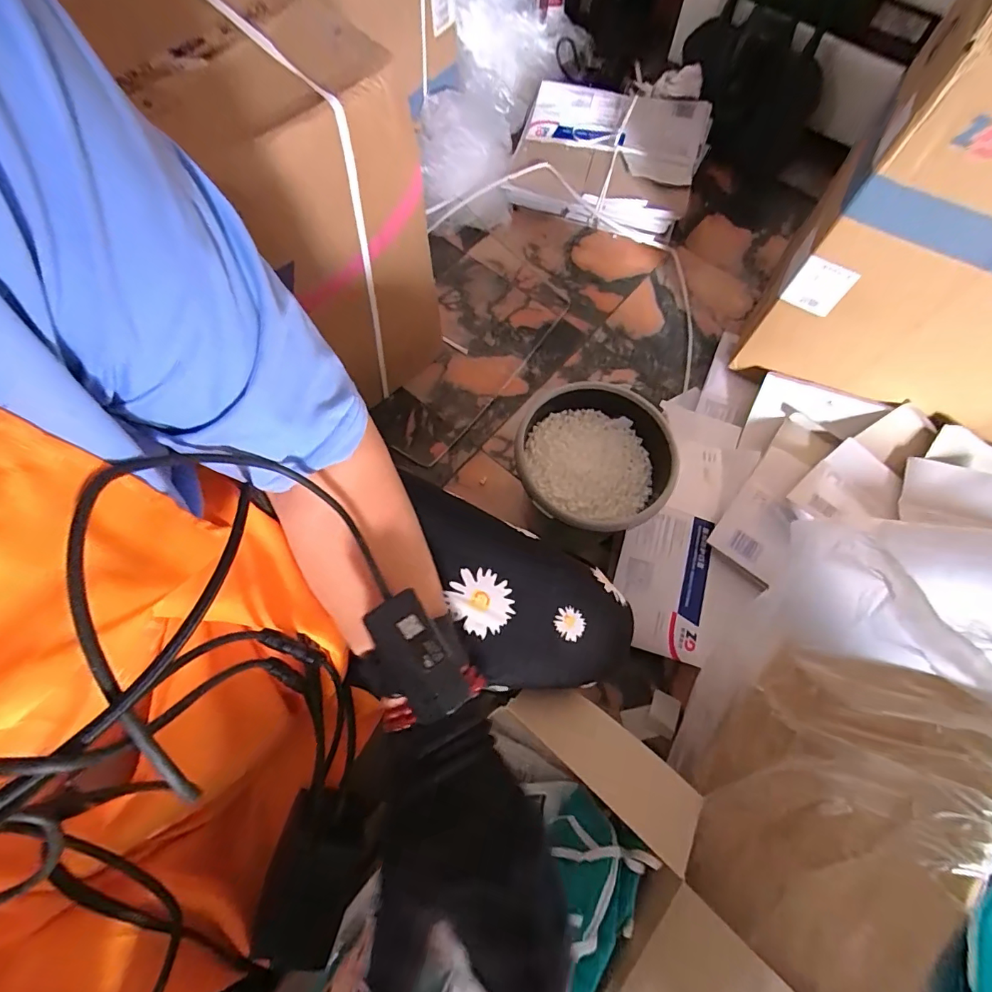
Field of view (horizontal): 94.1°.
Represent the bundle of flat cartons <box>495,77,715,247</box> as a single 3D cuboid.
[{"bbox_3d":[0.286,-0.883,1.190,0.456,0.150,0.355,17,70,6],"label":"bundle of flat cartons"}]

